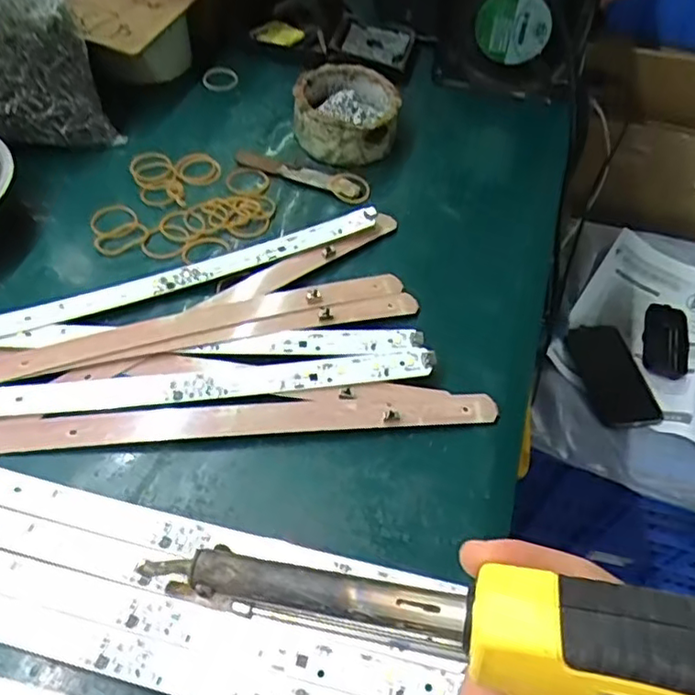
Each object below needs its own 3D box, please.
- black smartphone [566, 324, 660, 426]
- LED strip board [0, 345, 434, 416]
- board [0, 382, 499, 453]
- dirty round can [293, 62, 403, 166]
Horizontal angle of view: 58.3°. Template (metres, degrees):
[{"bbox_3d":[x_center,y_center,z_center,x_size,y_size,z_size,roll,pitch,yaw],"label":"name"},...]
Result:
[{"bbox_3d":[0.344,0.037,0.809,0.081,0.015,0.153,-4,54,-8],"label":"black smartphone"},{"bbox_3d":[-0.095,0.021,0.348,0.282,0.005,0.022,-5,61,-5],"label":"LED strip board"},{"bbox_3d":[-0.060,0.037,0.339,0.278,0.008,0.026,-3,53,-6],"label":"board"},{"bbox_3d":[-0.001,-0.190,0.499,0.079,0.033,0.091,4,53,0],"label":"dirty round can"}]

